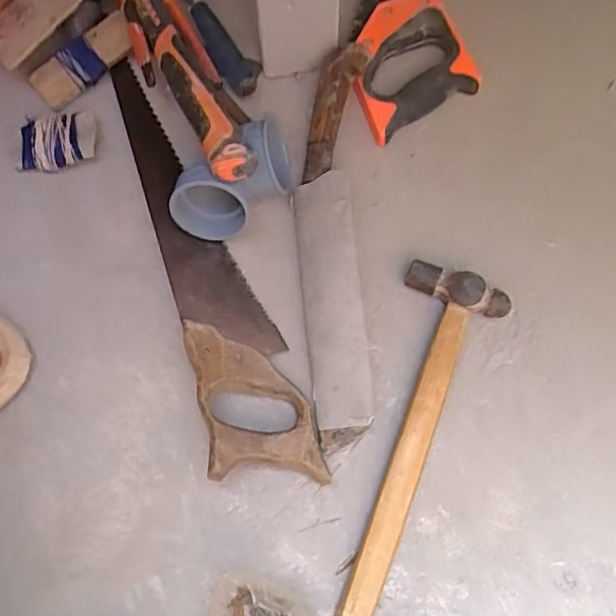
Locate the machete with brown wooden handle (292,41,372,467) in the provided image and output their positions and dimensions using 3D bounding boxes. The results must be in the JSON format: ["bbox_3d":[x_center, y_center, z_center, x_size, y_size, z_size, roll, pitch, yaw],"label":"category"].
[{"bbox_3d":[0.021,-0.058,0.520,0.066,0.044,0.354,0,73,1],"label":"machete with brown wooden handle"}]

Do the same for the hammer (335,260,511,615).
[{"bbox_3d":[0.086,0.106,0.474,0.080,0.033,0.286,16,74,6],"label":"hammer"}]

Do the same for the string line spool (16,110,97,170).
[{"bbox_3d":[-0.237,-0.159,0.565,0.076,0.024,0.051,-12,73,-3],"label":"string line spool"}]

